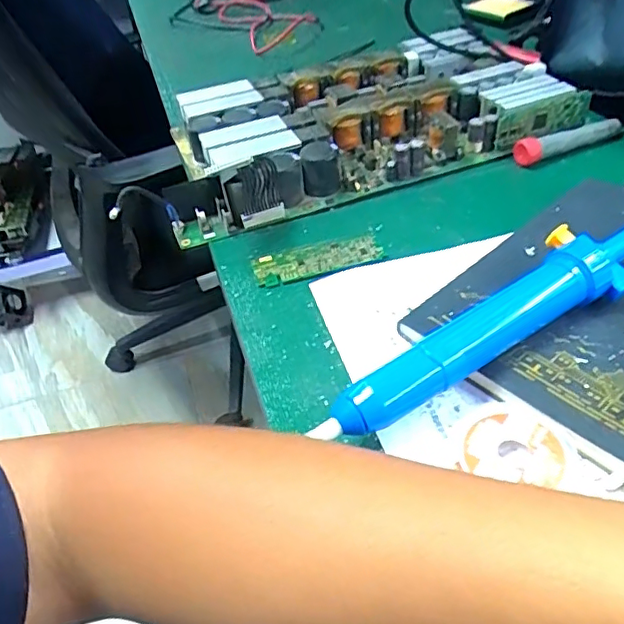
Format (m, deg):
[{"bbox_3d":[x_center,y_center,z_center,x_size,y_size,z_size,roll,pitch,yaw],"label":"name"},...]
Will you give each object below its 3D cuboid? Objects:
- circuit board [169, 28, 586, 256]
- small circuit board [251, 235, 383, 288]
[{"bbox_3d":[0.044,-0.172,0.487,0.347,0.041,0.207,-18,44,-11],"label":"circuit board"},{"bbox_3d":[0.004,-0.035,0.379,0.087,0.005,0.032,-12,43,-5],"label":"small circuit board"}]

